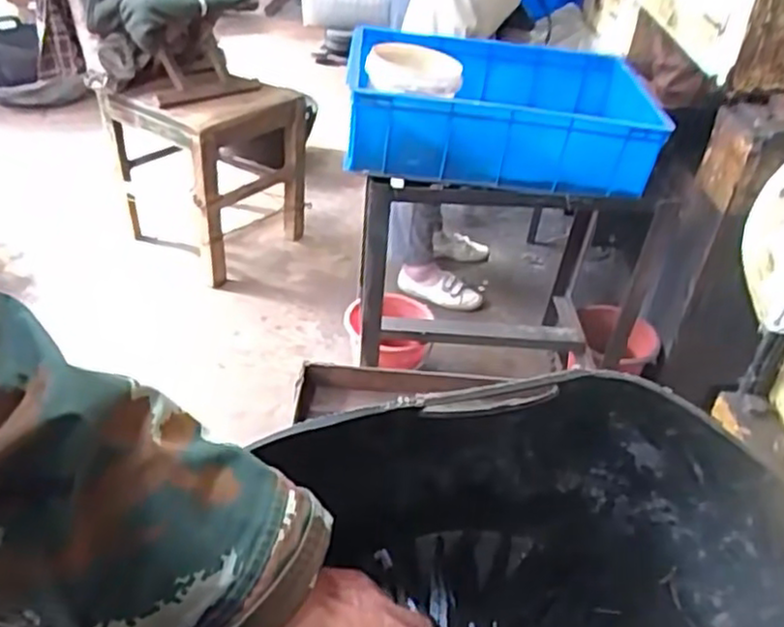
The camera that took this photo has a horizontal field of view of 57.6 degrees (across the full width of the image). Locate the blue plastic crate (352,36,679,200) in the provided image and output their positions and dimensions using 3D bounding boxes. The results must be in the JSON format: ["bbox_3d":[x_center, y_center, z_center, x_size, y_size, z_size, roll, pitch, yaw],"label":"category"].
[{"bbox_3d":[0.176,-0.348,1.238,0.495,0.151,0.351,3,37,-3],"label":"blue plastic crate"}]

